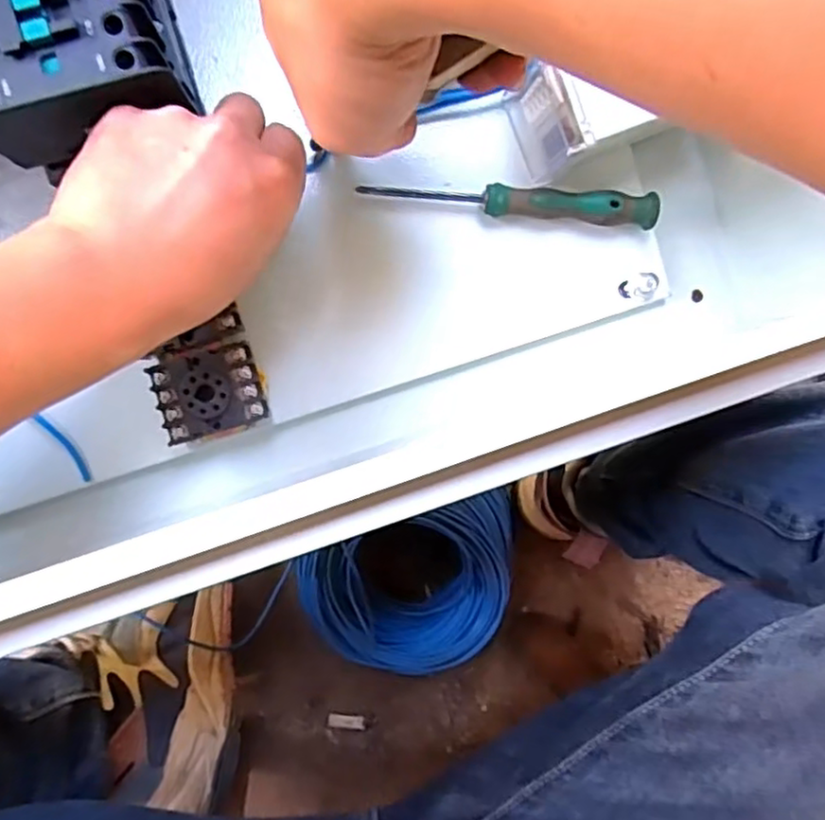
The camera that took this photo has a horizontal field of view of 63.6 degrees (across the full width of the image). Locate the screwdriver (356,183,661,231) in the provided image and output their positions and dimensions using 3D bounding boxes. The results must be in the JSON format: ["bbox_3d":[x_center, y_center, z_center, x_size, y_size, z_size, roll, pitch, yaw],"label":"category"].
[{"bbox_3d":[0.053,-0.109,0.356,0.157,0.022,0.018,0,93,-9],"label":"screwdriver"}]

